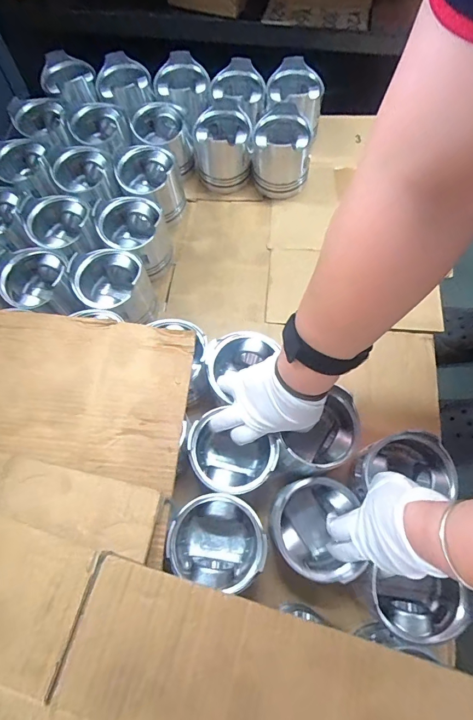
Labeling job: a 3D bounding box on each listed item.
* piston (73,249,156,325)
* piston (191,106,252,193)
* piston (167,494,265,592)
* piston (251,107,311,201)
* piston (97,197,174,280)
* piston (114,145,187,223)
[{"bbox_3d":[-0.182,-0.103,0.576,0.100,0.093,0.101,-1,69,2],"label":"piston"},{"bbox_3d":[-0.025,-0.380,0.686,0.097,0.091,0.108,-9,69,-2],"label":"piston"},{"bbox_3d":[-0.020,0.205,0.435,0.098,0.073,0.090,-1,69,2],"label":"piston"},{"bbox_3d":[0.077,-0.368,0.676,0.095,0.099,0.109,-6,69,0],"label":"piston"},{"bbox_3d":[-0.165,-0.199,0.618,0.102,0.096,0.109,-13,69,-3],"label":"piston"},{"bbox_3d":[-0.145,-0.299,0.657,0.101,0.088,0.109,-23,70,-7],"label":"piston"}]

